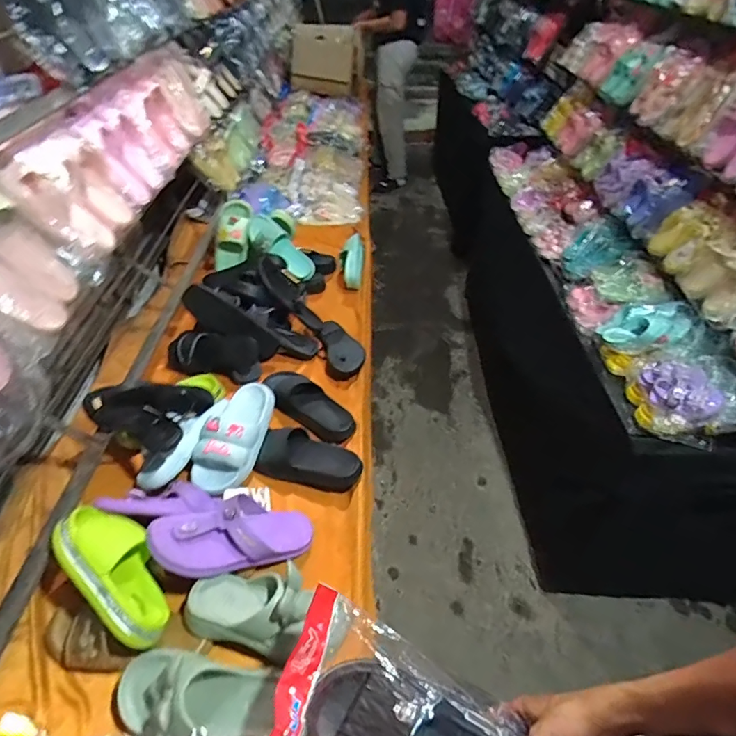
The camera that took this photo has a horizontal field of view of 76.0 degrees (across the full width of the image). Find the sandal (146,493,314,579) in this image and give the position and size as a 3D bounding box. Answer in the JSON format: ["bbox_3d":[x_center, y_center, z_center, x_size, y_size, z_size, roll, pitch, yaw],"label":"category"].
[{"bbox_3d":[-0.215,0.272,0.775,0.259,0.049,0.107,4,39,-27],"label":"sandal"}]

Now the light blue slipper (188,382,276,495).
[{"bbox_3d":[-0.261,0.123,0.934,0.106,0.089,0.231,9,44,9],"label":"light blue slipper"}]

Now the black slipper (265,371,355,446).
[{"bbox_3d":[-0.136,0.077,1.042,0.256,0.064,0.089,32,52,29],"label":"black slipper"}]

